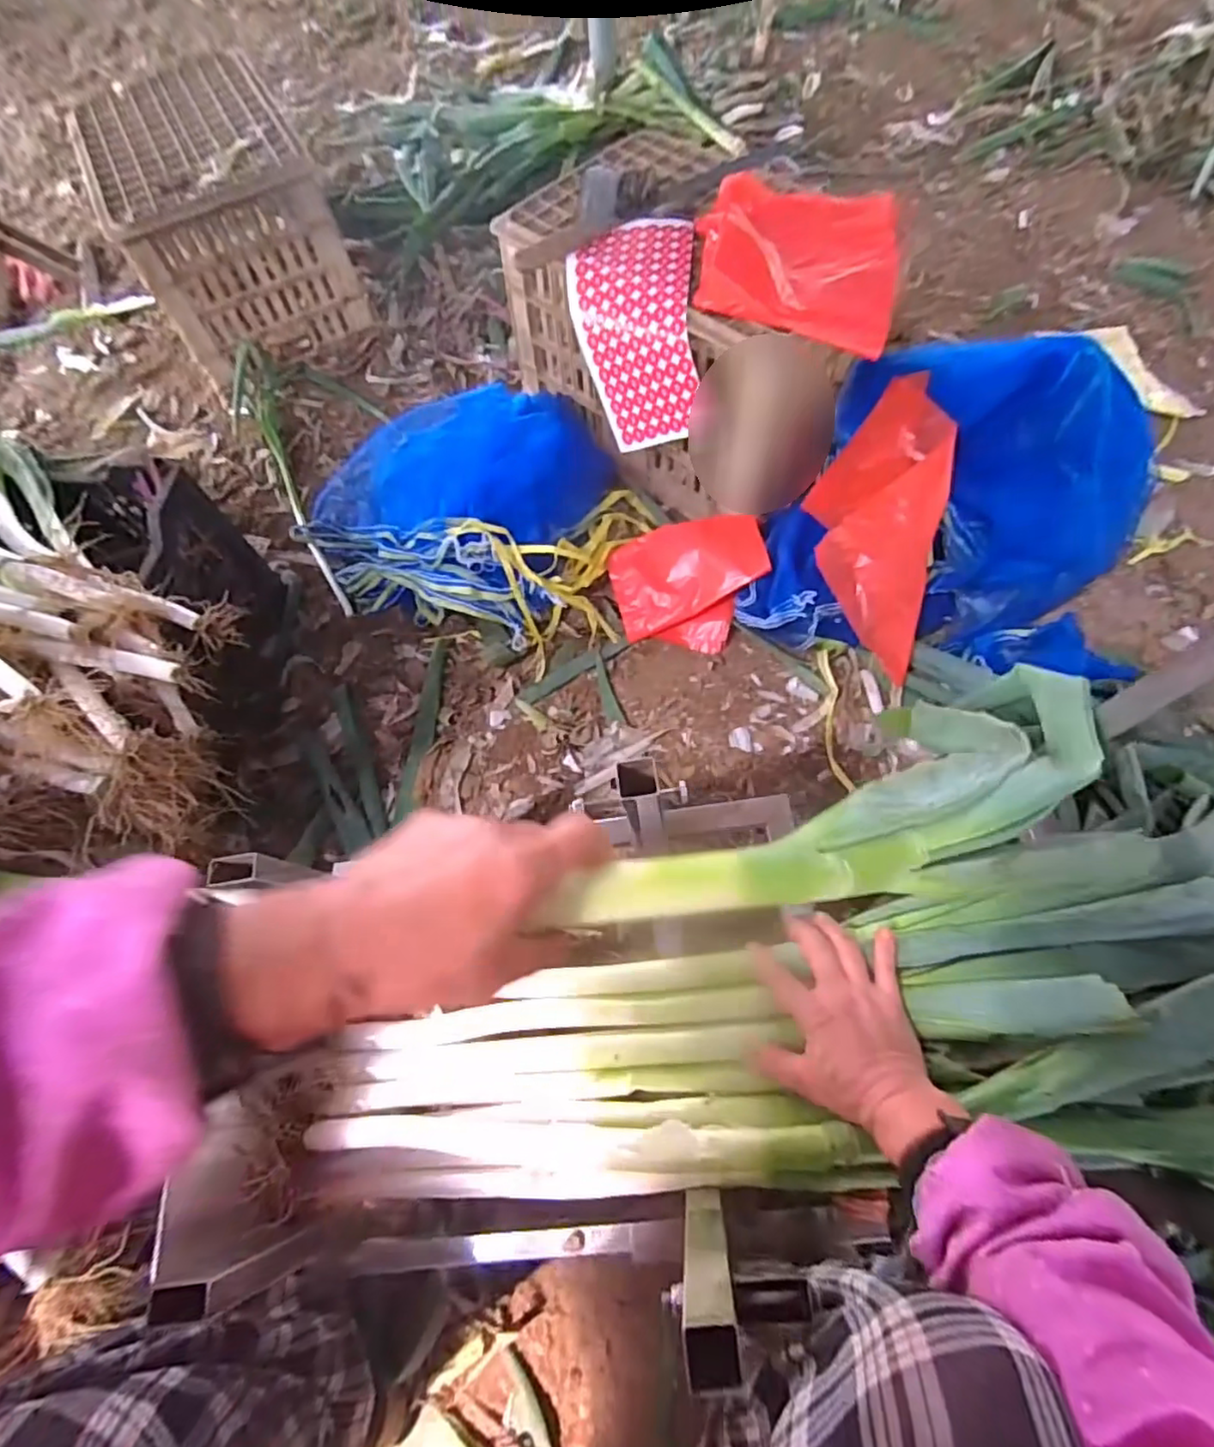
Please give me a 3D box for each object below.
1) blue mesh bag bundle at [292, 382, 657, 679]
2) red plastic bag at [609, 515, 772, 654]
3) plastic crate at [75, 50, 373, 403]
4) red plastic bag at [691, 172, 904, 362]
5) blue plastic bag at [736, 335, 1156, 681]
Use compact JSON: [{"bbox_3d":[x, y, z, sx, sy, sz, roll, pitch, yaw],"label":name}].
[{"bbox_3d":[-0.214,-0.353,0.991,0.532,0.120,0.401,21,69,12],"label":"blue mesh bag bundle"},{"bbox_3d":[0.122,-0.199,0.914,0.216,0.038,0.185,-13,88,19],"label":"red plastic bag"},{"bbox_3d":[-0.716,-0.940,1.188,0.335,0.259,0.470,-28,67,-10],"label":"plastic crate"},{"bbox_3d":[0.232,-0.577,0.779,0.239,0.045,0.259,11,66,8],"label":"red plastic bag"},{"bbox_3d":[0.469,-0.281,0.865,0.493,0.221,0.390,11,67,8],"label":"blue plastic bag"}]

